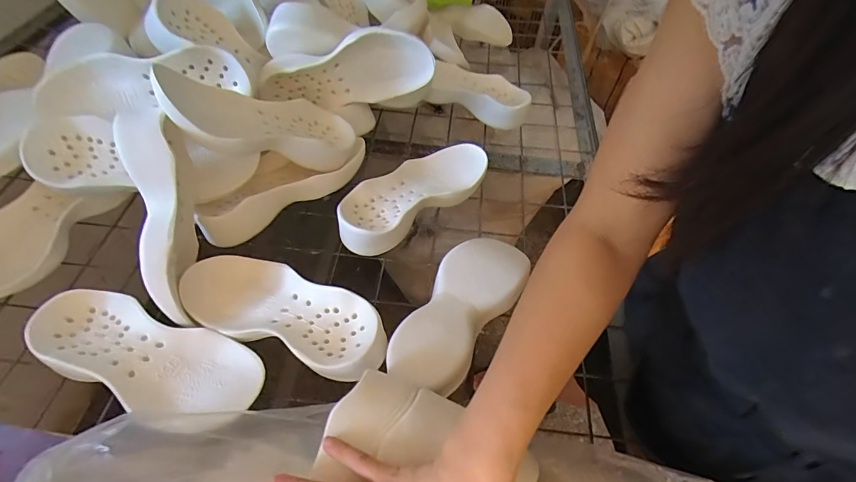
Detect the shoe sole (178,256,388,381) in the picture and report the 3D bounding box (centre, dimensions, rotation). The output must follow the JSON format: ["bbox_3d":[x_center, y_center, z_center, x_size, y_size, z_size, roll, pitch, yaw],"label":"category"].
[{"bbox_3d":[-0.168,0.080,0.502,0.248,0.036,0.096,19,53,10],"label":"shoe sole"}]

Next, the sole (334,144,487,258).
[{"bbox_3d":[-0.019,-0.077,0.637,0.260,0.043,0.101,-33,61,-25],"label":"sole"}]

